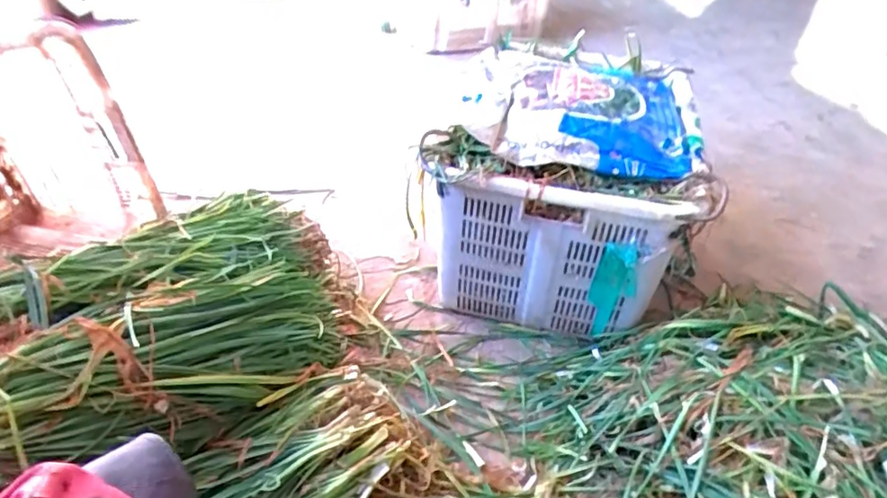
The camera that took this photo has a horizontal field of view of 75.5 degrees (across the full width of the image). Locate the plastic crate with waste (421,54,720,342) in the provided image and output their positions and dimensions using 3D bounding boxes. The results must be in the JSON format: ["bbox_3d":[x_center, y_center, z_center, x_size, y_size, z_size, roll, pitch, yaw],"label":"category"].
[{"bbox_3d":[0.253,-0.148,1.210,0.469,0.380,0.584,11,40,9],"label":"plastic crate with waste"}]

